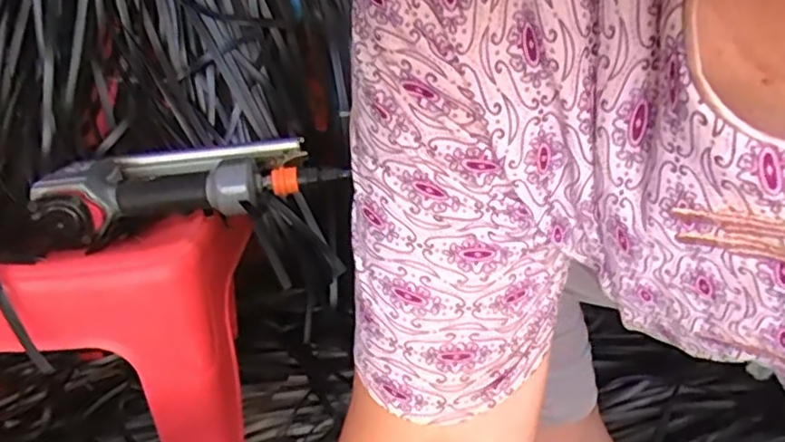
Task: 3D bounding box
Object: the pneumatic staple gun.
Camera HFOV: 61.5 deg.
[{"bbox_3d":[-0.190,-0.046,0.650,0.270,0.045,0.142,-7,25,-11],"label":"pneumatic staple gun"}]

